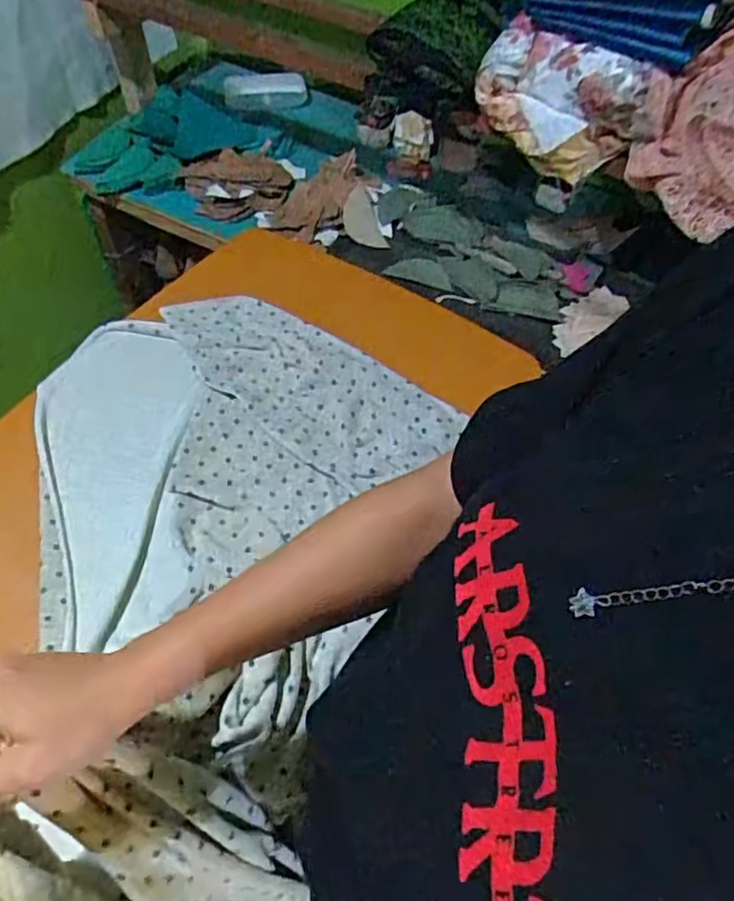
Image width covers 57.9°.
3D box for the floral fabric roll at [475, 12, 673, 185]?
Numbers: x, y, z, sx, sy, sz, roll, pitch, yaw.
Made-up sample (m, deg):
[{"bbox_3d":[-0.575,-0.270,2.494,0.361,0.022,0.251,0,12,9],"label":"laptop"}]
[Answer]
[{"bbox_3d":[0.230,-0.413,0.788,0.205,0.134,0.078,23,59,12],"label":"floral fabric roll"}]

